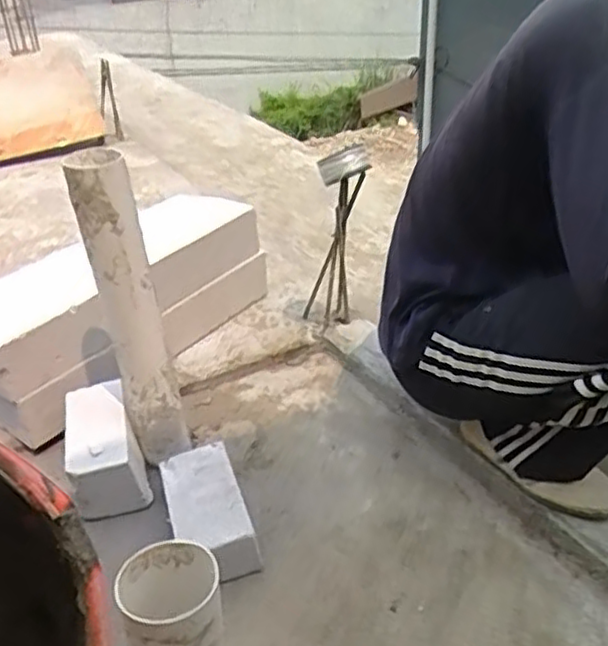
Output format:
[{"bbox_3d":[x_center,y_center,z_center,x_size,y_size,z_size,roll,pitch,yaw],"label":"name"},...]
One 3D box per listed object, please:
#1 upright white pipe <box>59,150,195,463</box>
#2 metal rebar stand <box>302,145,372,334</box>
[{"bbox_3d":[-0.248,-0.013,0.996,0.094,0.454,0.098,-11,33,-13],"label":"upright white pipe"},{"bbox_3d":[0.066,-0.144,1.295,0.090,0.422,0.105,-11,52,-14],"label":"metal rebar stand"}]

